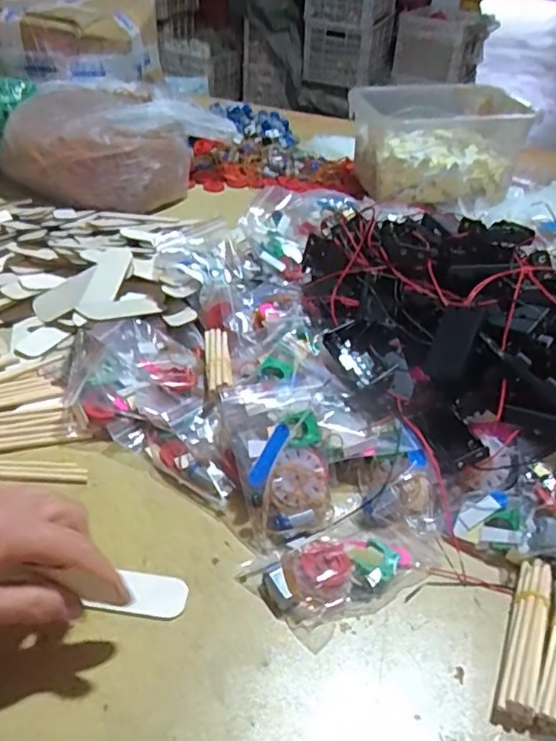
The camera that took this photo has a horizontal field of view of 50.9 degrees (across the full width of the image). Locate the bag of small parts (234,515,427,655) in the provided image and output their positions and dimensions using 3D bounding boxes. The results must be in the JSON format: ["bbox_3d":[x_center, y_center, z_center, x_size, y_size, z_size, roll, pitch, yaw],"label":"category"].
[{"bbox_3d":[0.040,0.129,0.390,0.110,0.017,0.070,-20,46,-28],"label":"bag of small parts"}]

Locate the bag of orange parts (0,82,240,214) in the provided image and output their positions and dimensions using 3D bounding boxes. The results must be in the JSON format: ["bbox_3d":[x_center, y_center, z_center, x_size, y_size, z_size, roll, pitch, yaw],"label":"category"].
[{"bbox_3d":[-0.234,-0.344,0.872,0.229,0.107,0.303,26,43,23],"label":"bag of orange parts"}]

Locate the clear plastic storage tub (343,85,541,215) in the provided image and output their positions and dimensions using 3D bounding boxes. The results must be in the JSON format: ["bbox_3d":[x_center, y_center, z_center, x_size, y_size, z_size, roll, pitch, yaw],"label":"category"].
[{"bbox_3d":[0.232,-0.338,0.867,0.232,0.108,0.180,-3,40,-10],"label":"clear plastic storage tub"}]

